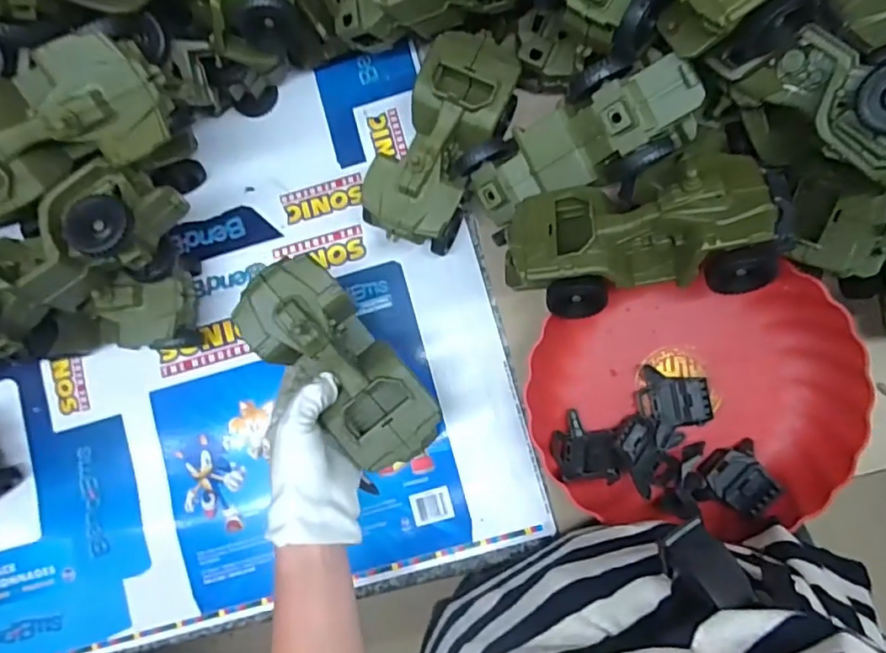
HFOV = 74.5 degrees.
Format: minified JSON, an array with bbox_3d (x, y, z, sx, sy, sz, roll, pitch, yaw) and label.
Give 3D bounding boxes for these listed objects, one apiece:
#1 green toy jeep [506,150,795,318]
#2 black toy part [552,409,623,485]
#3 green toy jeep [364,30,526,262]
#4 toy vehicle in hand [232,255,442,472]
[{"bbox_3d":[0.138,-0.064,0.409,0.185,0.060,0.095,-7,84,20],"label":"green toy jeep"},{"bbox_3d":[0.118,0.101,0.486,0.053,0.032,0.055,0,85,4],"label":"black toy part"},{"bbox_3d":[0.000,-0.154,0.503,0.080,0.083,0.176,26,87,6],"label":"green toy jeep"},{"bbox_3d":[-0.080,0.028,0.455,0.076,0.066,0.174,-40,99,0],"label":"toy vehicle in hand"}]

